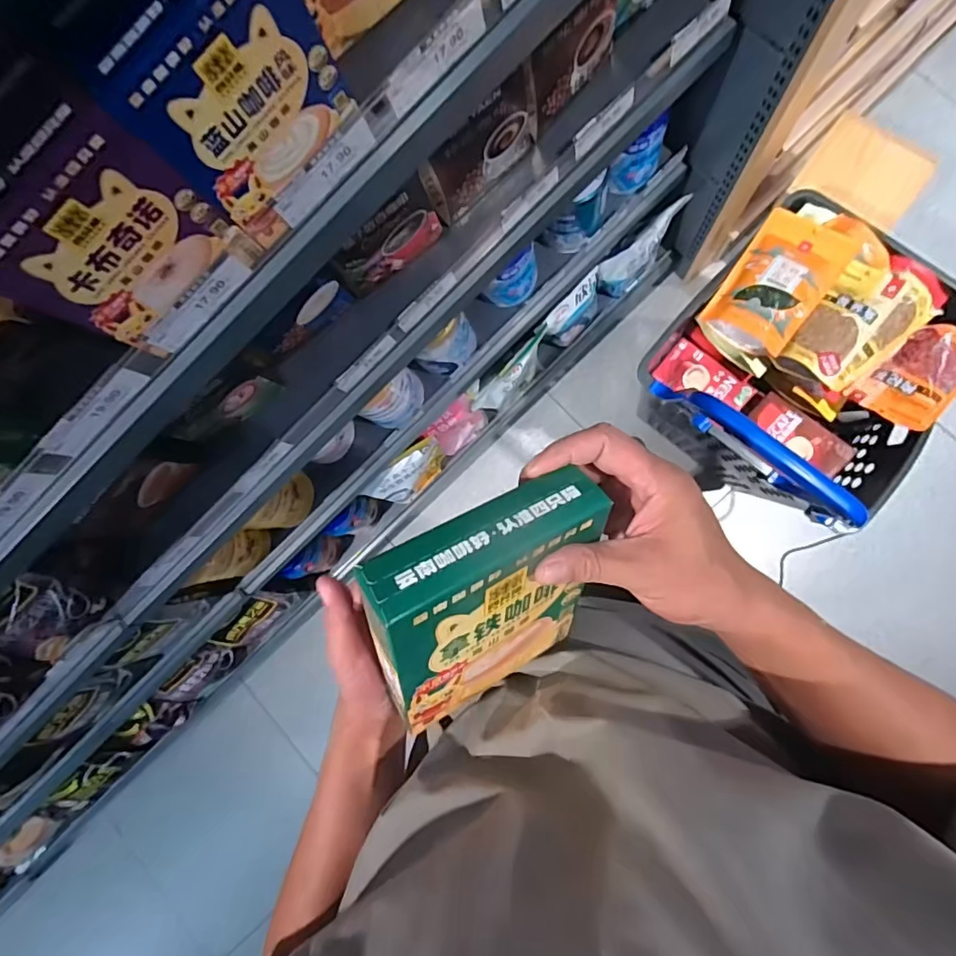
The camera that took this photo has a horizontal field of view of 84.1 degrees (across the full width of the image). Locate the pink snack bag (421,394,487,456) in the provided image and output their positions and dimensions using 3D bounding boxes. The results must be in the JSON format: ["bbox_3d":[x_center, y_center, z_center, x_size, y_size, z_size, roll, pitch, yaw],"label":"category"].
[{"bbox_3d":[-0.049,-0.118,1.207,0.128,0.205,0.044,-39,82,5],"label":"pink snack bag"}]

